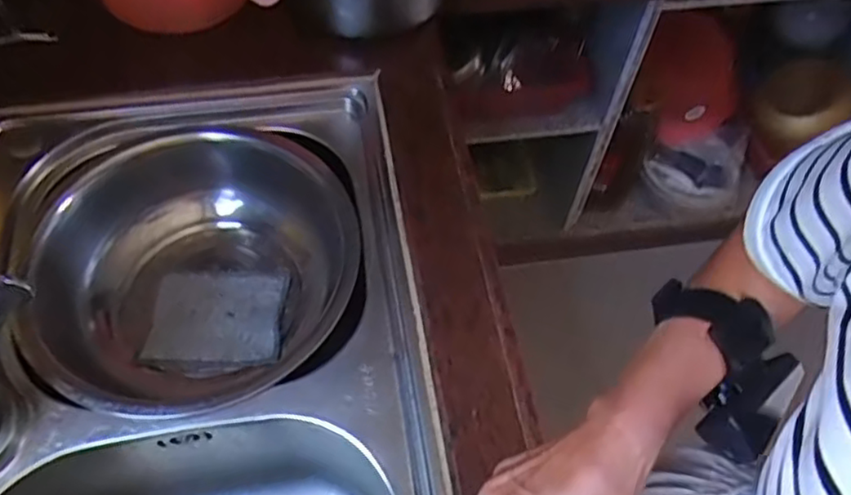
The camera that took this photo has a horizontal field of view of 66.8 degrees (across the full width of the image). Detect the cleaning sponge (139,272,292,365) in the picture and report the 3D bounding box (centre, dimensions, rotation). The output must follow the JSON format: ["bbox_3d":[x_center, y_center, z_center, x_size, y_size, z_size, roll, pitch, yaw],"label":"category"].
[{"bbox_3d":[-0.222,0.072,0.695,0.136,0.010,0.111,1,57,-2],"label":"cleaning sponge"}]

